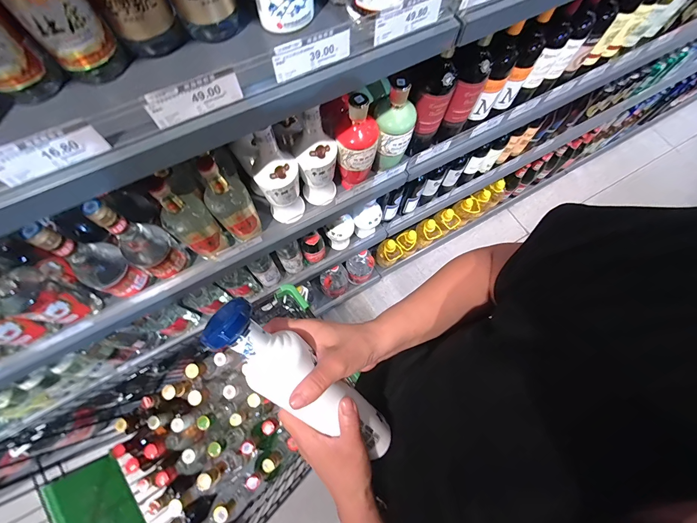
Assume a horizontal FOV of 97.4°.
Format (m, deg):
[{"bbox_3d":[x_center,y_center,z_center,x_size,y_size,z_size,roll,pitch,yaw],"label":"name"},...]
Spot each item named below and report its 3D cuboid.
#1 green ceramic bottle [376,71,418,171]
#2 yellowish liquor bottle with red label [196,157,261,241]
[{"bbox_3d":[0.097,-0.271,0.625,0.066,0.199,0.066,18,70,4],"label":"green ceramic bottle"},{"bbox_3d":[-0.225,-0.121,0.565,0.075,0.213,0.084,-30,74,-12],"label":"yellowish liquor bottle with red label"}]

